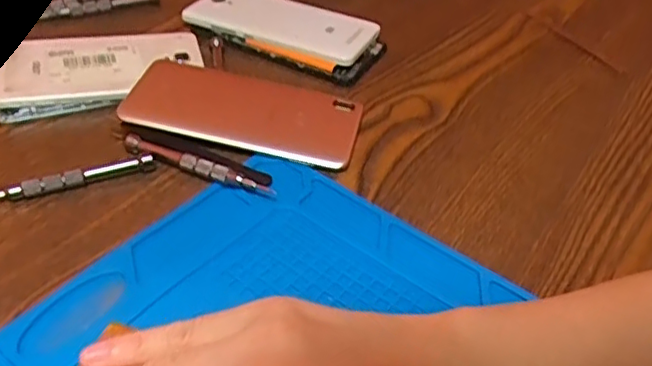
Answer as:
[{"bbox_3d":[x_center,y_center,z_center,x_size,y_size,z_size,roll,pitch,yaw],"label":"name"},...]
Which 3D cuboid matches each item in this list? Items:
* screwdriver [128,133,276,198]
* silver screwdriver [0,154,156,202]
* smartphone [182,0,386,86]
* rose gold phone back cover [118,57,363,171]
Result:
[{"bbox_3d":[-0.079,-0.011,0.377,0.104,0.009,0.012,19,44,14],"label":"screwdriver"},{"bbox_3d":[-0.153,-0.001,0.363,0.102,0.012,0.010,-15,47,-21],"label":"silver screwdriver"},{"bbox_3d":[-0.034,-0.128,0.508,0.157,0.016,0.075,23,45,18],"label":"smartphone"},{"bbox_3d":[-0.055,-0.049,0.418,0.152,0.014,0.073,11,43,6],"label":"rose gold phone back cover"}]

